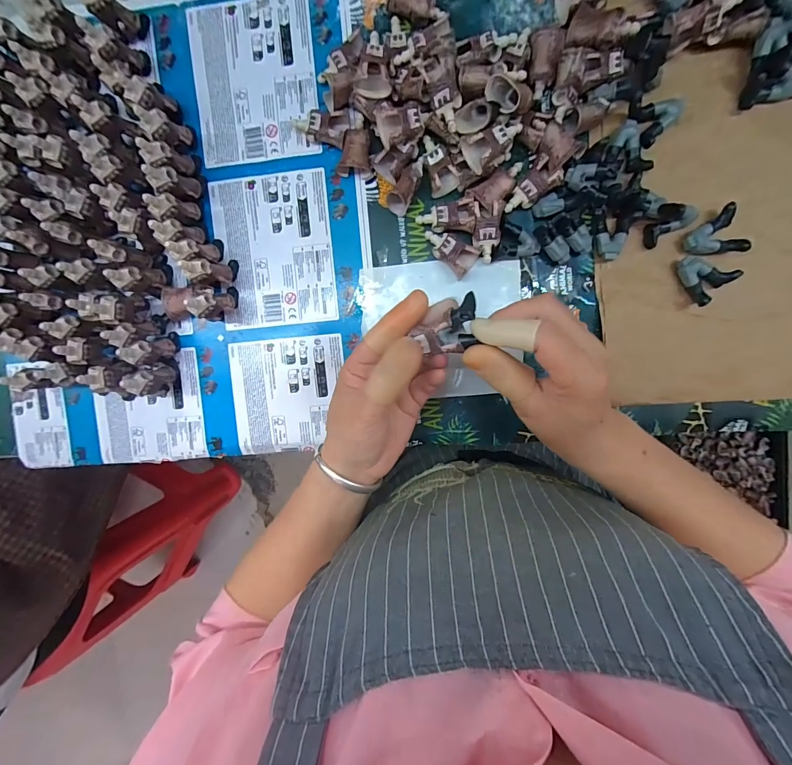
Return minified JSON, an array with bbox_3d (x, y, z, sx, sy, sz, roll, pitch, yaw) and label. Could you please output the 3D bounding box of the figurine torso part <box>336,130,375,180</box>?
[{"bbox_3d":[-0.034,-0.197,0.319,0.031,0.018,0.034,10,96,3],"label":"figurine torso part"}]

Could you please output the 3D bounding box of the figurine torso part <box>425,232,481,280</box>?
[{"bbox_3d":[0.045,-0.114,0.322,0.047,0.015,0.027,37,97,0],"label":"figurine torso part"}]

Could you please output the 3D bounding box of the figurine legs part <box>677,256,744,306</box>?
[{"bbox_3d":[0.254,-0.089,0.308,0.037,0.014,0.037,-42,91,7],"label":"figurine legs part"}]

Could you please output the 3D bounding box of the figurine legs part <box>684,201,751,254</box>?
[{"bbox_3d":[0.262,-0.121,0.309,0.038,0.018,0.038,-18,94,6],"label":"figurine legs part"}]

